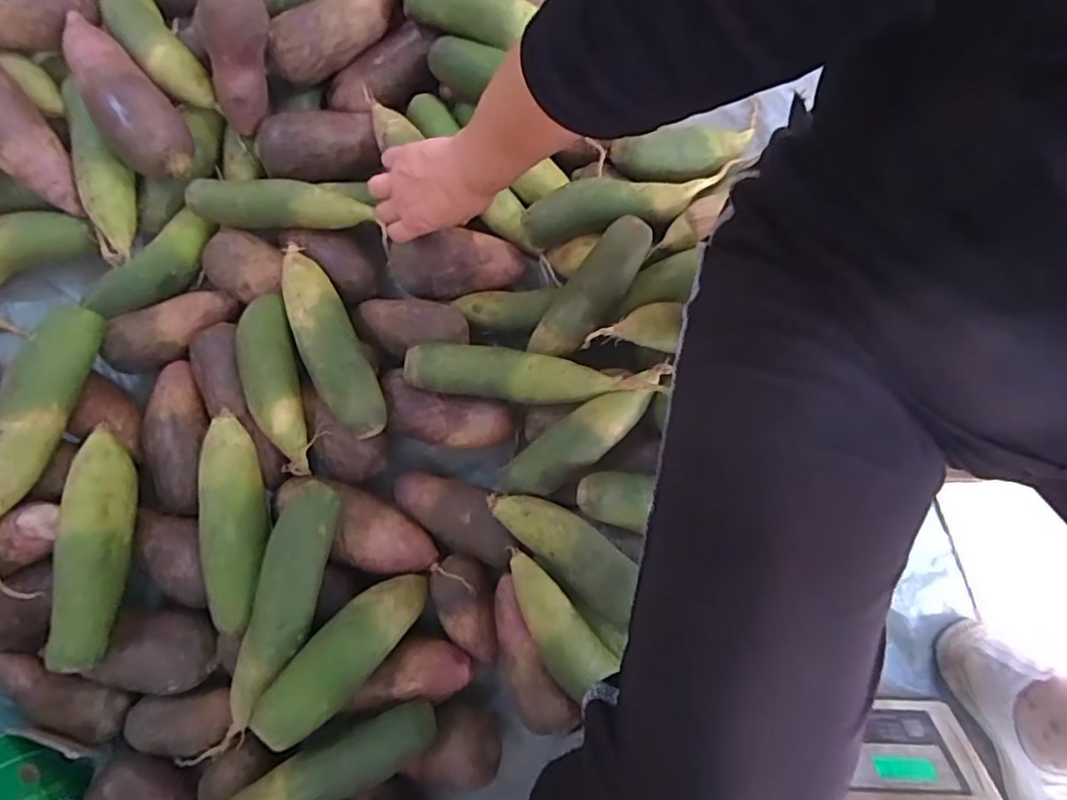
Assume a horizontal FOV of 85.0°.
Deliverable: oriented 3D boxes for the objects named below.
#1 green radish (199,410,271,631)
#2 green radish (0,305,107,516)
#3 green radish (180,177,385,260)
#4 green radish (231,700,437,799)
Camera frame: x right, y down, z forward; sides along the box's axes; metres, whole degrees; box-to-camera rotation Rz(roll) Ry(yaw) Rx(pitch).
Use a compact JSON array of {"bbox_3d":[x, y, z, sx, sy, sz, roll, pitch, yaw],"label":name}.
[{"bbox_3d":[-0.280,0.113,0.557,0.052,0.050,0.203,-9,78,-3],"label":"green radish"},{"bbox_3d":[-0.470,0.006,0.554,0.047,0.058,0.212,7,78,0],"label":"green radish"},{"bbox_3d":[-0.268,-0.209,0.644,0.218,0.049,0.055,9,78,1],"label":"green radish"},{"bbox_3d":[-0.214,0.339,0.501,0.268,0.061,0.054,-22,79,-6],"label":"green radish"}]

